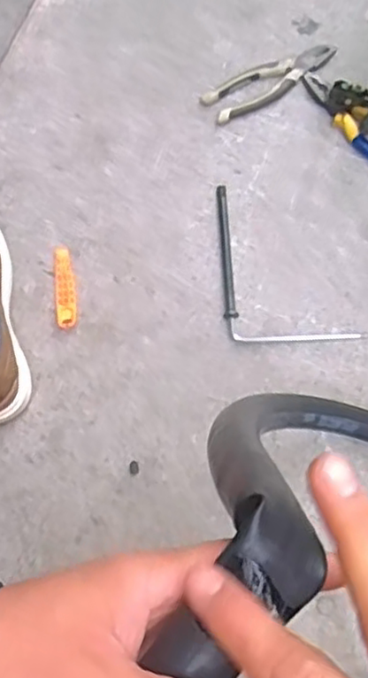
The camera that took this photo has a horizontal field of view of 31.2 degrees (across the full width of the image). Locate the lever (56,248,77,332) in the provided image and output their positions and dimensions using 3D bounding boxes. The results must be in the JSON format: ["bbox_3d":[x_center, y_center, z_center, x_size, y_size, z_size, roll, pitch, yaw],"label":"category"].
[{"bbox_3d":[-0.148,-0.065,0.826,0.023,0.019,0.107,-7,77,0],"label":"lever"}]

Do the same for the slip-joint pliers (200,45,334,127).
[{"bbox_3d":[0.114,-0.345,0.878,0.183,0.010,0.056,-28,79,-5],"label":"slip-joint pliers"}]

